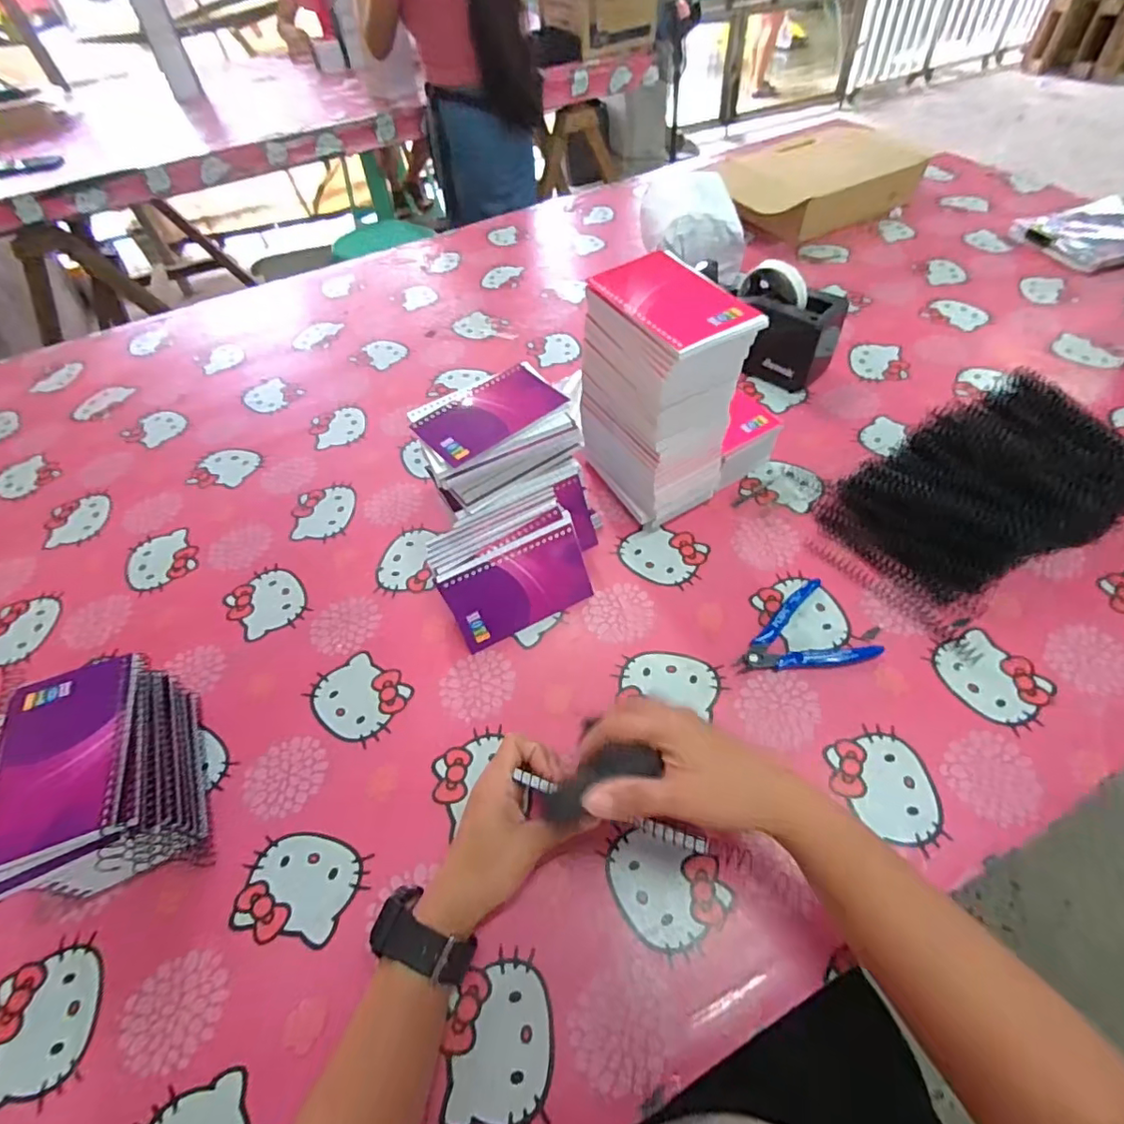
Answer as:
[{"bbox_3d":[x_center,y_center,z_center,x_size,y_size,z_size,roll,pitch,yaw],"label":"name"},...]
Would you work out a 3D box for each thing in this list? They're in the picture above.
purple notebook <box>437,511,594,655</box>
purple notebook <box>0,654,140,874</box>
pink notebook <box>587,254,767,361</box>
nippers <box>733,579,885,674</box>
[{"bbox_3d":[-0.039,0.022,0.509,0.130,0.083,0.006,-26,25,-12],"label":"purple notebook"},{"bbox_3d":[-0.342,0.132,0.374,0.089,0.015,0.127,-19,53,-9],"label":"purple notebook"},{"bbox_3d":[0.089,-0.211,0.446,0.082,0.009,0.128,-27,58,-14],"label":"pink notebook"},{"bbox_3d":[0.208,0.069,0.488,0.115,0.013,0.084,-24,54,-13],"label":"nippers"}]

